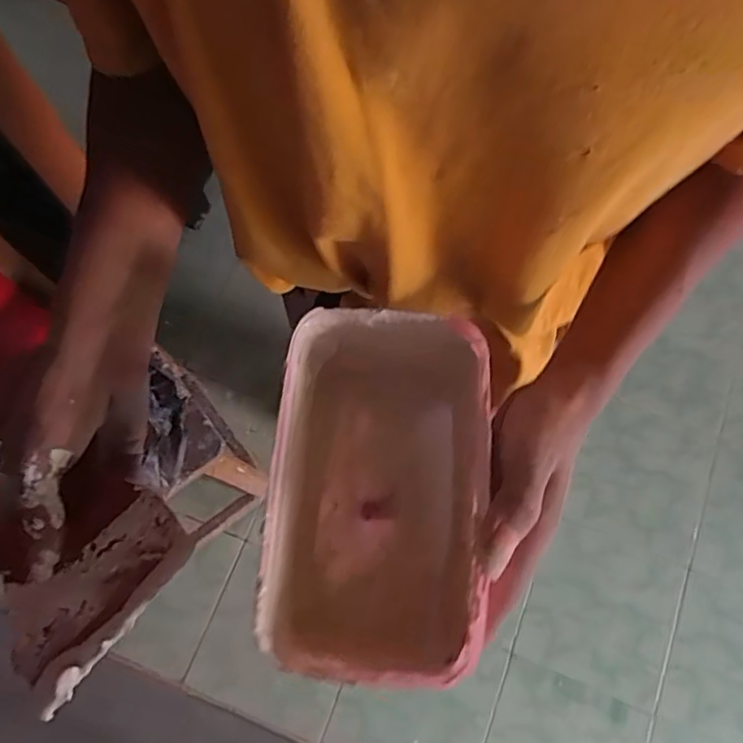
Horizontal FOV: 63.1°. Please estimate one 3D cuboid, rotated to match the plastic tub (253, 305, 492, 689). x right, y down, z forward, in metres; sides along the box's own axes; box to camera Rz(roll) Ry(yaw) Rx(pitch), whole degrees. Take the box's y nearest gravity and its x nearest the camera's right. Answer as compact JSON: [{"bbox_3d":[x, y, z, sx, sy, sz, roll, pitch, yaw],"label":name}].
[{"bbox_3d":[0.004,0.063,0.343,0.108,0.079,0.190,5,73,2],"label":"plastic tub"}]

